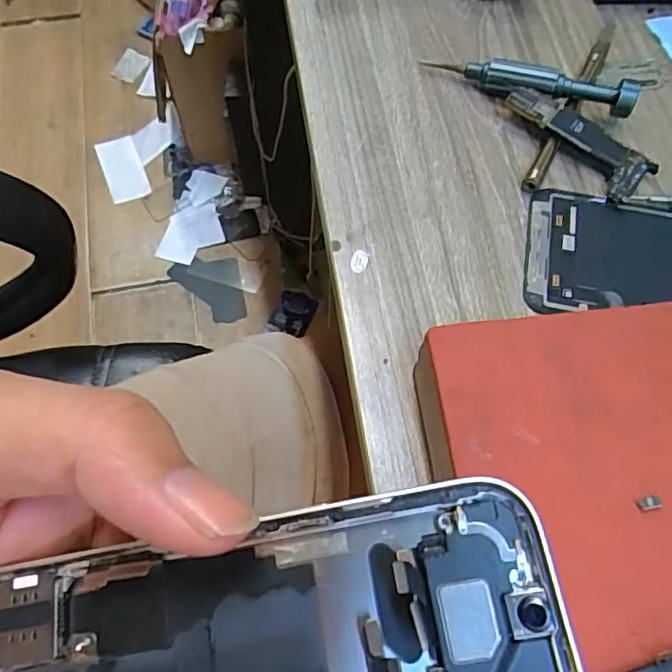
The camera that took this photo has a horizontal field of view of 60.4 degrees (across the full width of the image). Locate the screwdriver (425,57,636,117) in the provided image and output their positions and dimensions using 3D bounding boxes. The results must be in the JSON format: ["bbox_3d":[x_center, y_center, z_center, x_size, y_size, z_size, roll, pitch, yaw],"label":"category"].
[{"bbox_3d":[0.096,-0.126,0.290,0.103,0.019,0.011,19,67,8],"label":"screwdriver"}]

